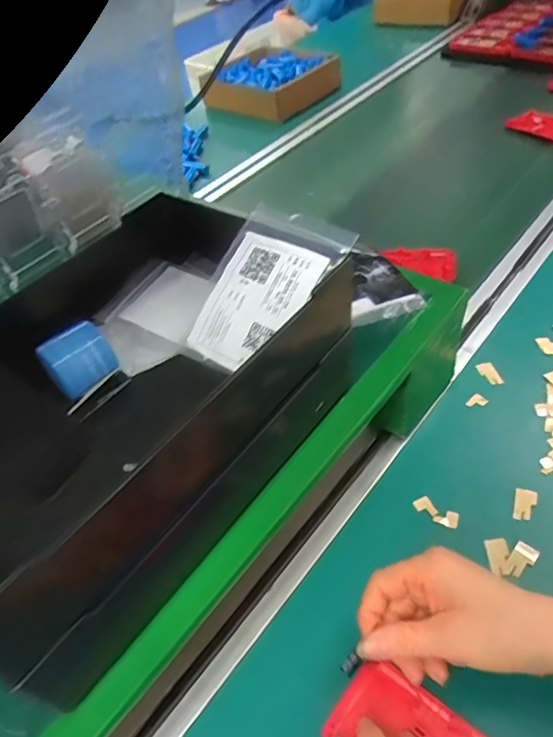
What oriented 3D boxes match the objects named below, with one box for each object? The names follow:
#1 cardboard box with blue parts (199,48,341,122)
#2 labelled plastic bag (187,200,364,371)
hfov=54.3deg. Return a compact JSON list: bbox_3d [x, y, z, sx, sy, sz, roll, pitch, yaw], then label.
[{"bbox_3d":[-0.005,-0.542,1.018,0.218,0.055,0.198,24,54,28],"label":"cardboard box with blue parts"},{"bbox_3d":[-0.009,-0.047,0.314,0.068,0.006,0.099,27,84,28],"label":"labelled plastic bag"}]

